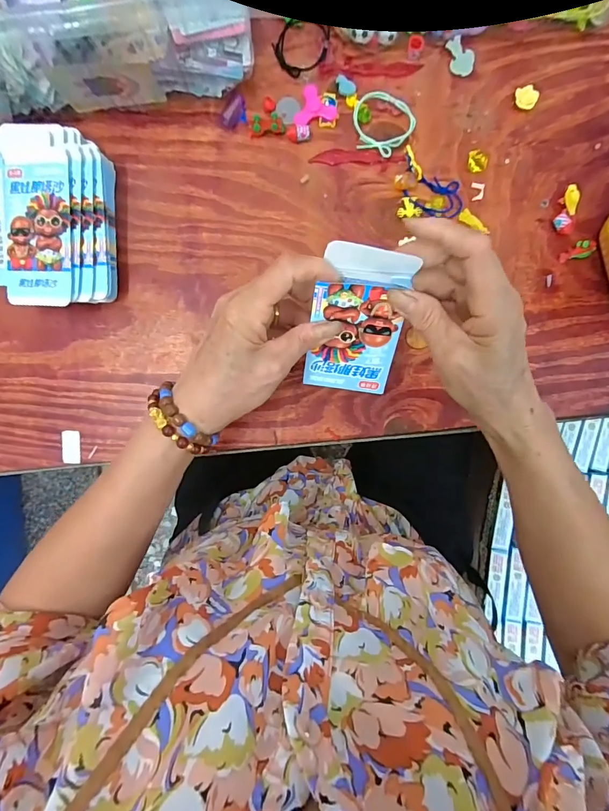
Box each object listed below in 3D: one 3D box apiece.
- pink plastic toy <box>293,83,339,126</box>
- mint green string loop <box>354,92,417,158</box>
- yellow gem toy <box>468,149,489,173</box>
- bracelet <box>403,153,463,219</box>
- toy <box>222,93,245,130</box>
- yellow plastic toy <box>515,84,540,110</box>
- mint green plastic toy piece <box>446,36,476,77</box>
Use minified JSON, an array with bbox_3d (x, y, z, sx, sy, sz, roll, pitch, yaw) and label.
[{"bbox_3d":[0.007,-0.284,0.383,0.039,0.008,0.037,-19,92,1],"label":"pink plastic toy"},{"bbox_3d":[0.074,-0.264,0.379,0.058,0.014,0.052,14,93,0],"label":"mint green string loop"},{"bbox_3d":[0.165,-0.233,0.385,0.017,0.011,0.017,2,93,0],"label":"yellow gem toy"},{"bbox_3d":[0.120,-0.203,0.383,0.066,0.008,0.039,24,94,-6],"label":"bracelet"},{"bbox_3d":[-0.067,-0.278,0.383,0.014,0.010,0.029,29,92,-1],"label":"toy"},{"bbox_3d":[0.210,-0.292,0.384,0.022,0.010,0.017,36,92,-1],"label":"yellow plastic toy"},{"bbox_3d":[0.148,-0.329,0.381,0.023,0.004,0.032,-14,109,9],"label":"mint green plastic toy piece"}]

